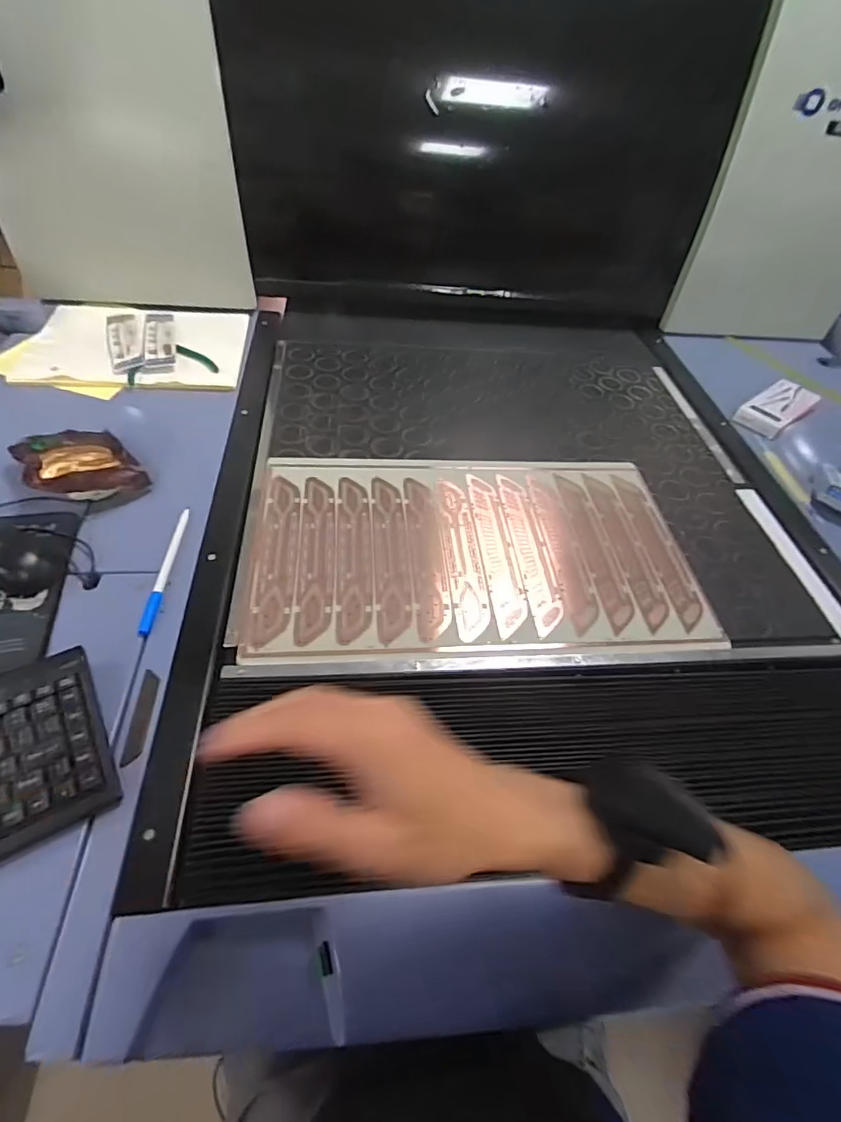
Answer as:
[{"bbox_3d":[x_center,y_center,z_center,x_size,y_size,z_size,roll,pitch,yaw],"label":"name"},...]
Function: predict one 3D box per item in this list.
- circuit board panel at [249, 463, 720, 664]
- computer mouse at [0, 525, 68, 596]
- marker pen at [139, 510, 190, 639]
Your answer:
[{"bbox_3d":[0.065,-0.023,0.619,0.509,0.008,0.301,-1,50,-7],"label":"circuit board panel"},{"bbox_3d":[-0.420,-0.003,0.526,0.104,0.032,0.063,9,49,1],"label":"computer mouse"},{"bbox_3d":[-0.272,0.005,0.552,0.012,0.006,0.170,2,50,-5],"label":"marker pen"}]

